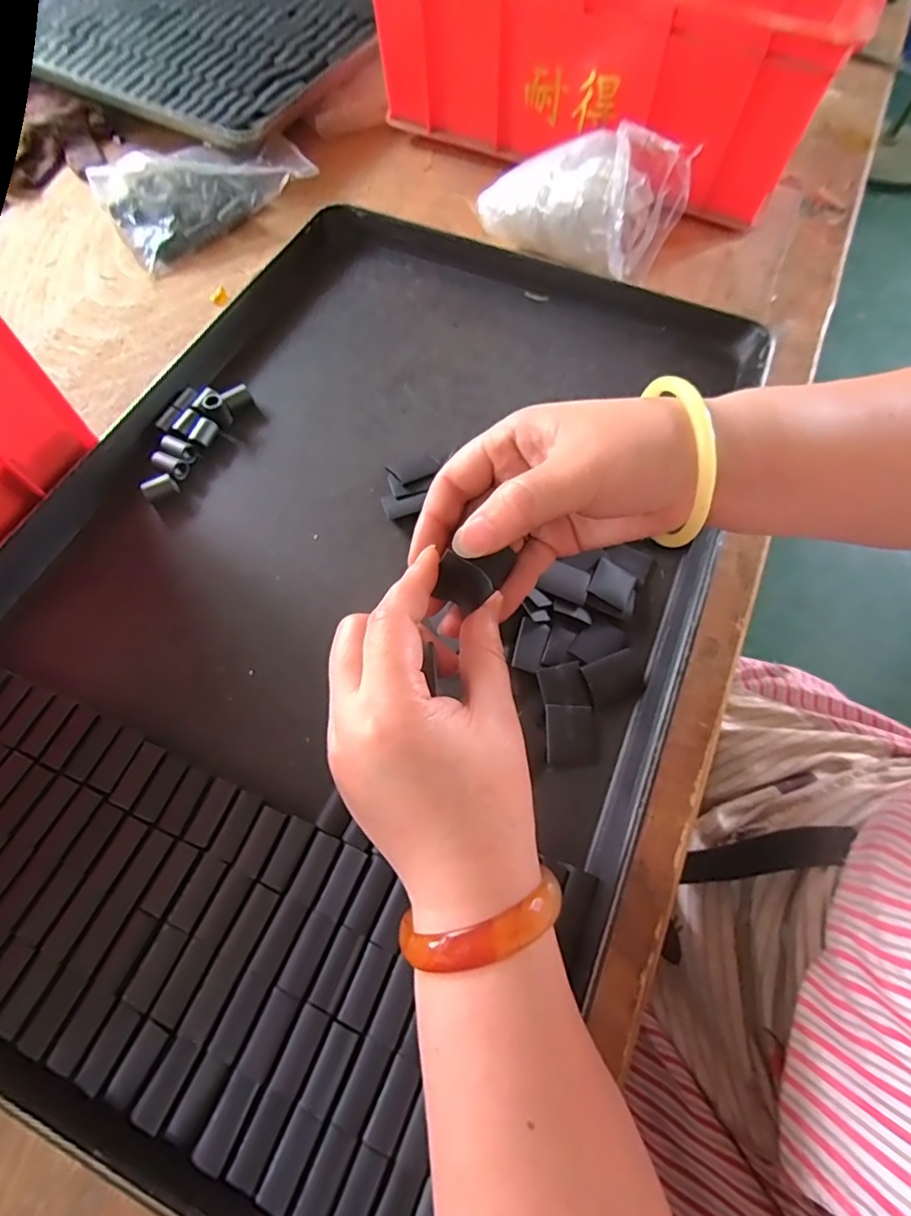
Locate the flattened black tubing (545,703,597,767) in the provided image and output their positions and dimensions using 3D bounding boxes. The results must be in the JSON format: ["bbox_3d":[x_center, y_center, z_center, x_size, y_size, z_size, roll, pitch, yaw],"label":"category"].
[{"bbox_3d":[0.064,0.070,0.303,0.028,0.004,0.032,2,64,1],"label":"flattened black tubing"}]

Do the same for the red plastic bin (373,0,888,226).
[{"bbox_3d":[0.156,-0.556,0.510,0.380,0.166,0.301,24,67,11],"label":"red plastic bin"}]

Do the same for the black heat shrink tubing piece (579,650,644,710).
[{"bbox_3d":[0.091,0.041,0.316,0.033,0.004,0.027,-20,94,-12],"label":"black heat shrink tubing piece"}]

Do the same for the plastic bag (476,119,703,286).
[{"bbox_3d":[0.092,-0.322,0.435,0.160,0.100,0.060,30,68,14],"label":"plastic bag"}]

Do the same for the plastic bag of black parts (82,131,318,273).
[{"bbox_3d":[-0.234,-0.388,0.501,0.108,0.031,0.180,42,71,18],"label":"plastic bag of black parts"}]

